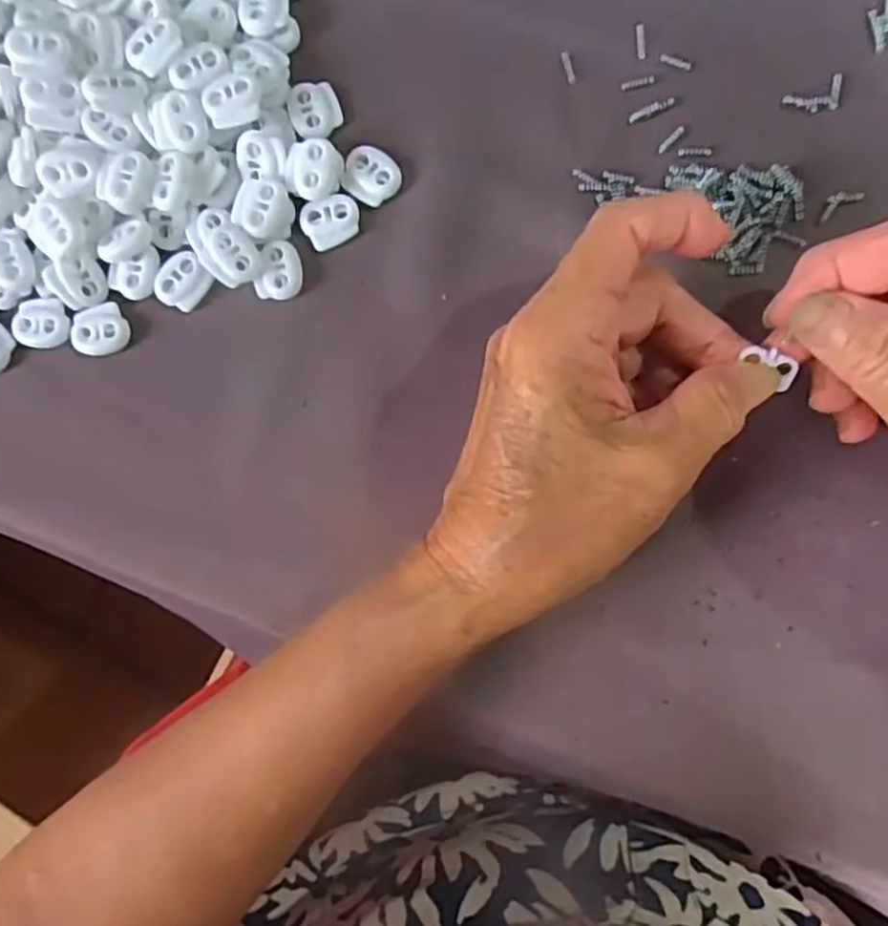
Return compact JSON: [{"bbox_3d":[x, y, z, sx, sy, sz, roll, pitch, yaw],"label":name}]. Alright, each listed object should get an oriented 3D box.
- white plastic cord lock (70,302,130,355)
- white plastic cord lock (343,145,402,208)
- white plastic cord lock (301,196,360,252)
[{"bbox_3d":[-0.133,-0.051,0.283,0.021,0.005,0.021,0,85,-4],"label":"white plastic cord lock"},{"bbox_3d":[-0.028,-0.108,0.276,0.021,0.004,0.020,32,91,6],"label":"white plastic cord lock"},{"bbox_3d":[-0.042,-0.091,0.275,0.021,0.005,0.017,-23,86,4],"label":"white plastic cord lock"}]

